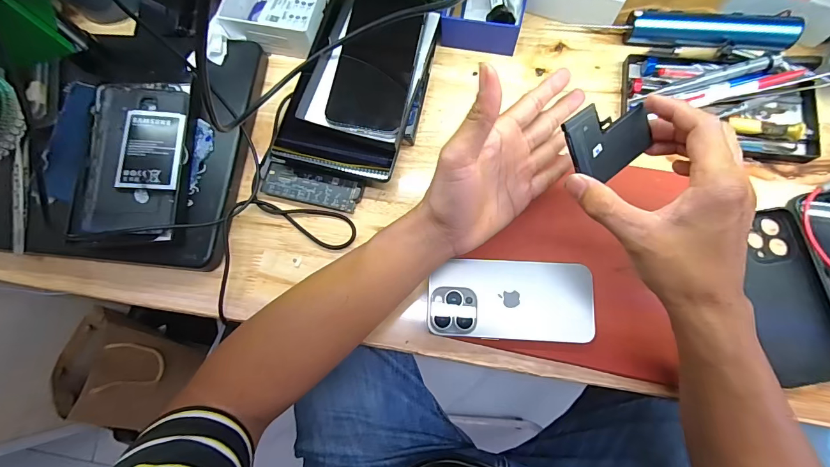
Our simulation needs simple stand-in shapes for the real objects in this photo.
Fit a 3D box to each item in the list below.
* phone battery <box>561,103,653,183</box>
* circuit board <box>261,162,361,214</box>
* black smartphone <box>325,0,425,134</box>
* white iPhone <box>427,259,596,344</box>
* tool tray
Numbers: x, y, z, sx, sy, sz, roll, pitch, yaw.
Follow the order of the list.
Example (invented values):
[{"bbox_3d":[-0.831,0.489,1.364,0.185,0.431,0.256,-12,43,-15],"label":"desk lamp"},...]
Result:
[{"bbox_3d":[0.142,-0.070,0.270,0.073,0.004,0.055,-31,111,-16],"label":"phone battery"},{"bbox_3d":[-0.106,-0.046,0.378,0.100,0.005,0.032,14,78,7],"label":"circuit board"},{"bbox_3d":[-0.037,-0.182,0.370,0.076,0.011,0.165,7,78,6],"label":"black smartphone"},{"bbox_3d":[0.085,0.059,0.328,0.142,0.009,0.068,1,77,5],"label":"white iPhone"},{"bbox_3d":[0.305,-0.133,0.364,0.185,0.034,0.120,1,77,5],"label":"tool tray"}]

